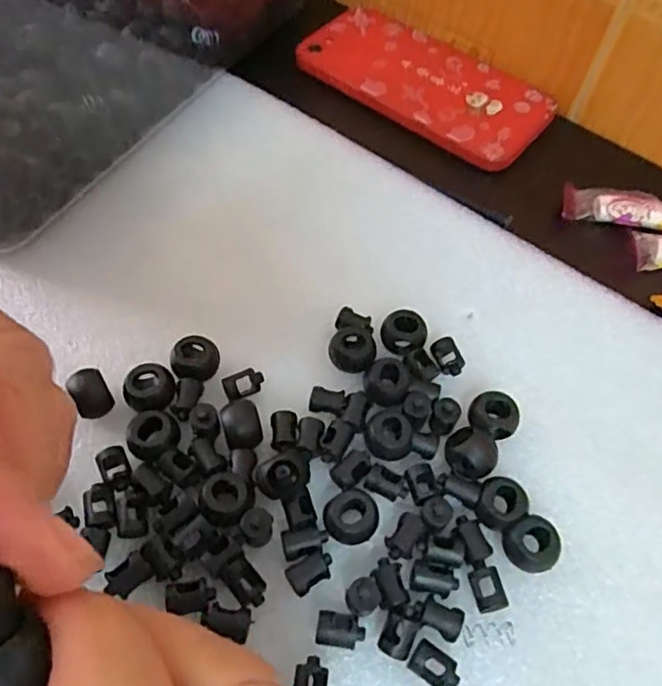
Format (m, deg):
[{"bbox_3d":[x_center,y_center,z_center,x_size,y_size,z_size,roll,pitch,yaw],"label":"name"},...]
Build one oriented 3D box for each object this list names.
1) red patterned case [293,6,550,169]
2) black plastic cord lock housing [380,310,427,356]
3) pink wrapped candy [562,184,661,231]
[{"bbox_3d":[0.053,-0.149,0.347,0.139,0.011,0.073,37,63,18],"label":"red patterned case"},{"bbox_3d":[0.029,-0.003,0.242,0.017,0.012,0.017,2,57,-3],"label":"black plastic cord lock housing"},{"bbox_3d":[0.145,-0.065,0.297,0.062,0.006,0.021,9,57,2],"label":"pink wrapped candy"}]

